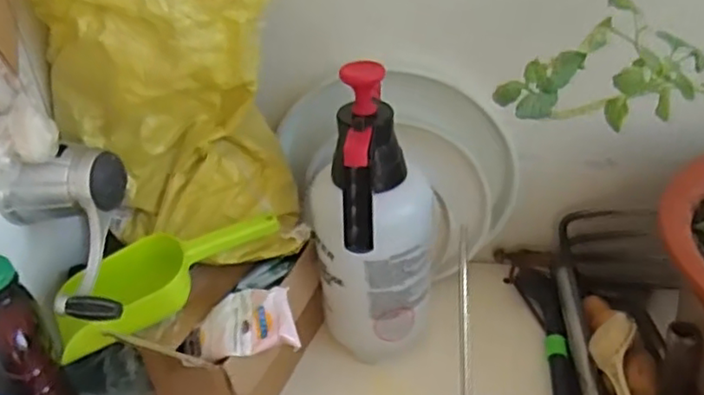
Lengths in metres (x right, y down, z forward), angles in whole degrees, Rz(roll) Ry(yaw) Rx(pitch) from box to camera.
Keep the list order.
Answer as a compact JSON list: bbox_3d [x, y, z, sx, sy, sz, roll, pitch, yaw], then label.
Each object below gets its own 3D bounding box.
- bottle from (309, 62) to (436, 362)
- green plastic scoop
[{"bbox_3d":[0.023,0.024,0.647,0.115,0.296,0.115,-1,37,5],"label":"bottle"},{"bbox_3d":[-0.175,0.071,0.616,0.210,0.053,0.062,-26,41,-26],"label":"green plastic scoop"}]

